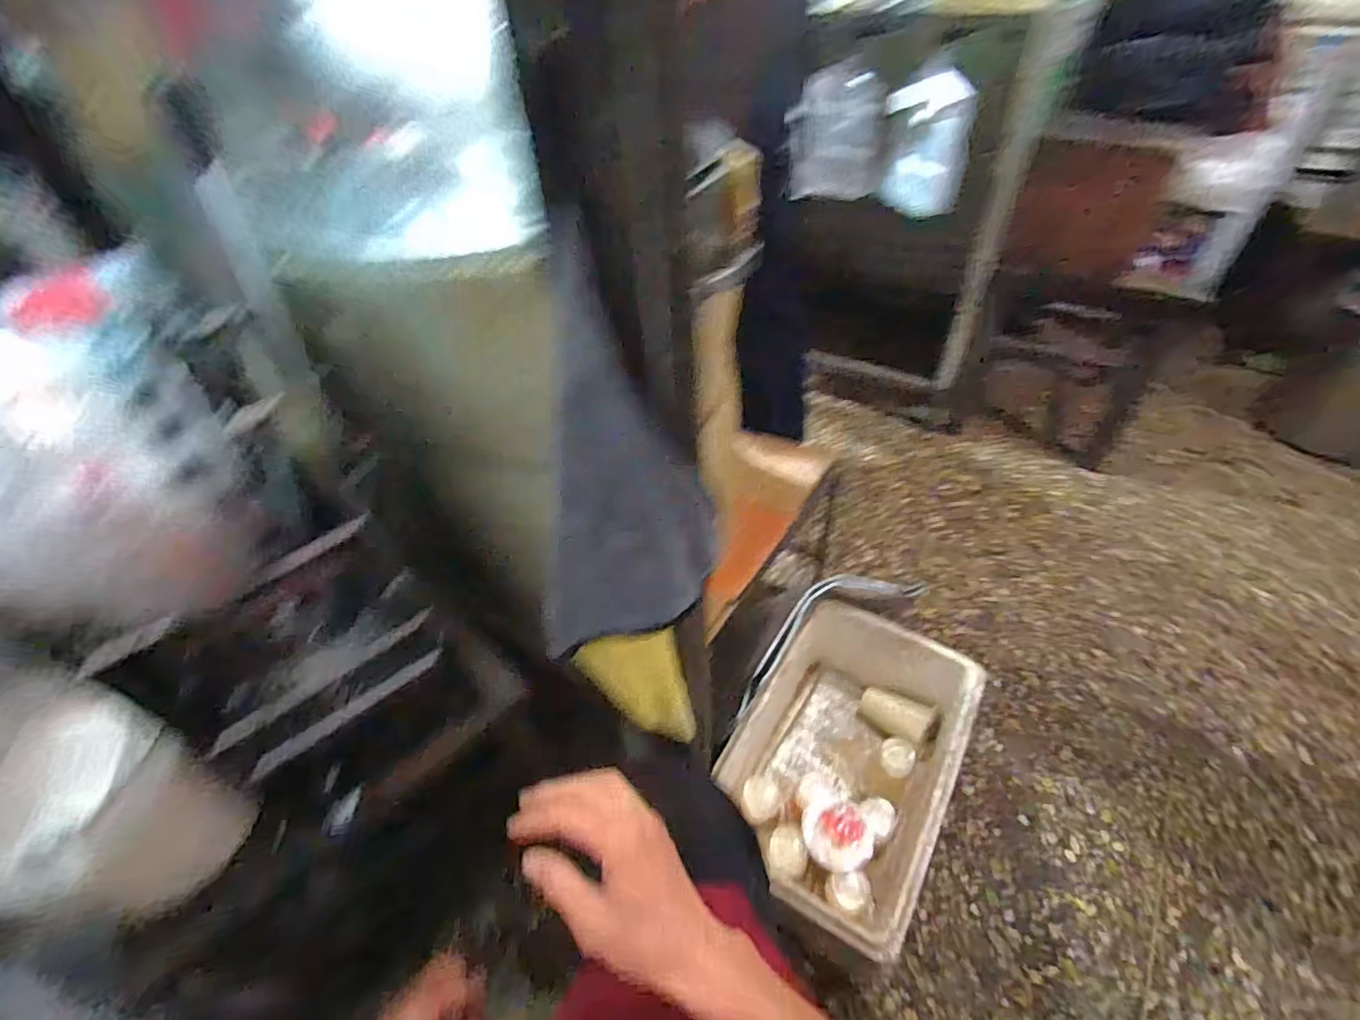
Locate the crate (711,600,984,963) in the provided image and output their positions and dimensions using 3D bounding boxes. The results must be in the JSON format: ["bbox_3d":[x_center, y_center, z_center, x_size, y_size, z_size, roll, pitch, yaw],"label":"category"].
[{"bbox_3d":[0.248,0.394,0.909,0.281,0.209,0.440,25,53,22],"label":"crate"}]

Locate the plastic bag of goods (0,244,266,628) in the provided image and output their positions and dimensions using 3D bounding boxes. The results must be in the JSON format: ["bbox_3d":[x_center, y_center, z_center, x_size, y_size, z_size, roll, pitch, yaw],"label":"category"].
[{"bbox_3d":[-0.332,-0.017,0.335,0.131,0.151,0.123,-23,49,-18],"label":"plastic bag of goods"}]

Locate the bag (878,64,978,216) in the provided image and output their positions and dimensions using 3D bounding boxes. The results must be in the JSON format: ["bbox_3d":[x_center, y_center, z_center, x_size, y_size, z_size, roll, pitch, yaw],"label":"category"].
[{"bbox_3d":[0.522,-0.772,1.237,0.069,0.240,0.222,-15,47,-11],"label":"bag"}]

